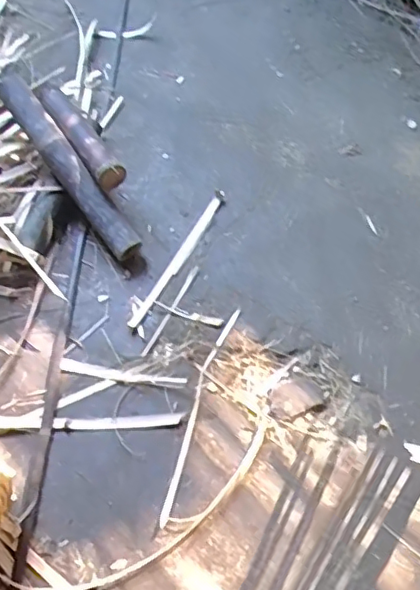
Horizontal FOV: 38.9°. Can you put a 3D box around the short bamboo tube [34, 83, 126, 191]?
[{"bbox_3d":[-0.335,-0.420,1.522,0.088,0.088,0.413,-31,64,-19],"label":"short bamboo tube"}]

